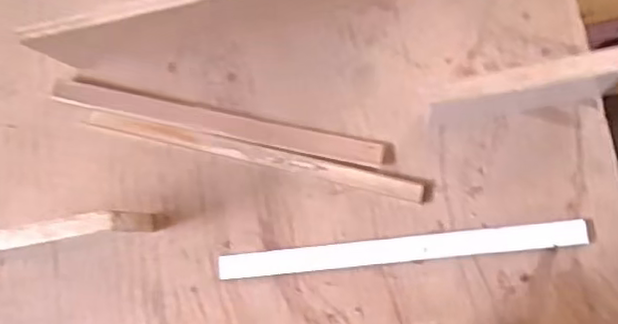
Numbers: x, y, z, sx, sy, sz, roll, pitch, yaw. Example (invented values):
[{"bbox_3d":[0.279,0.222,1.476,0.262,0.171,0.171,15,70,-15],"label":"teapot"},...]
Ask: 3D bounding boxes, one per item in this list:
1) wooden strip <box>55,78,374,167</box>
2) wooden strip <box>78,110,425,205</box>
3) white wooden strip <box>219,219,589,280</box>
[{"bbox_3d":[-0.087,-0.037,0.610,0.310,0.010,0.022,12,84,9],"label":"wooden strip"},{"bbox_3d":[-0.052,-0.008,0.595,0.310,0.010,0.018,13,84,9],"label":"wooden strip"},{"bbox_3d":[0.076,0.077,0.571,0.312,0.012,0.022,-6,81,7],"label":"white wooden strip"}]

